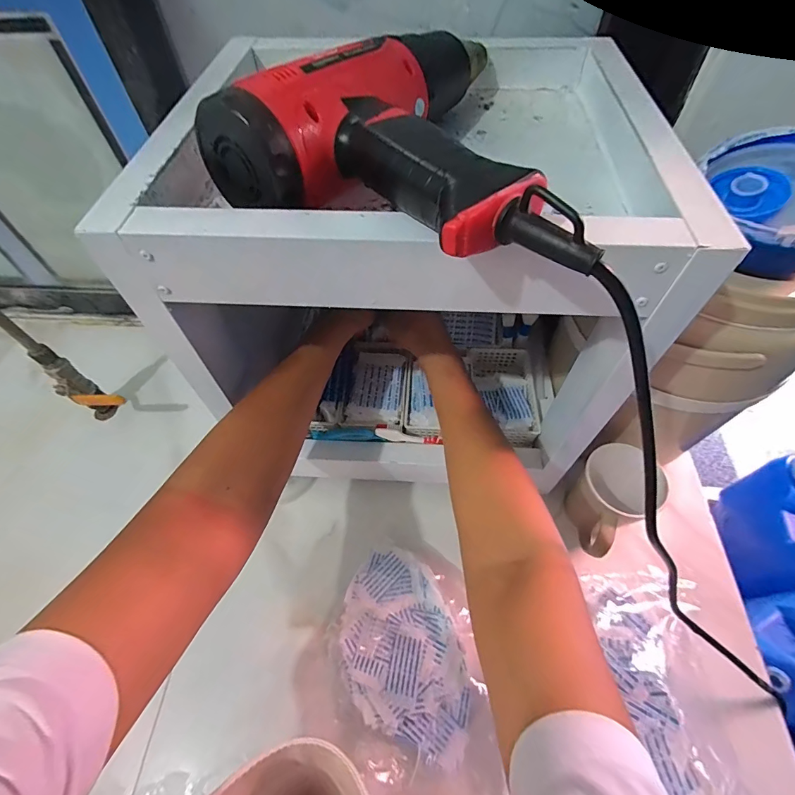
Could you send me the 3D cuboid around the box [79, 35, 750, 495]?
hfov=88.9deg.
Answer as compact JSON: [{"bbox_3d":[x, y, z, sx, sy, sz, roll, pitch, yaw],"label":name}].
[{"bbox_3d":[0.015,-0.125,0.412,0.358,0.291,0.303,1,57,2],"label":"box"}]

